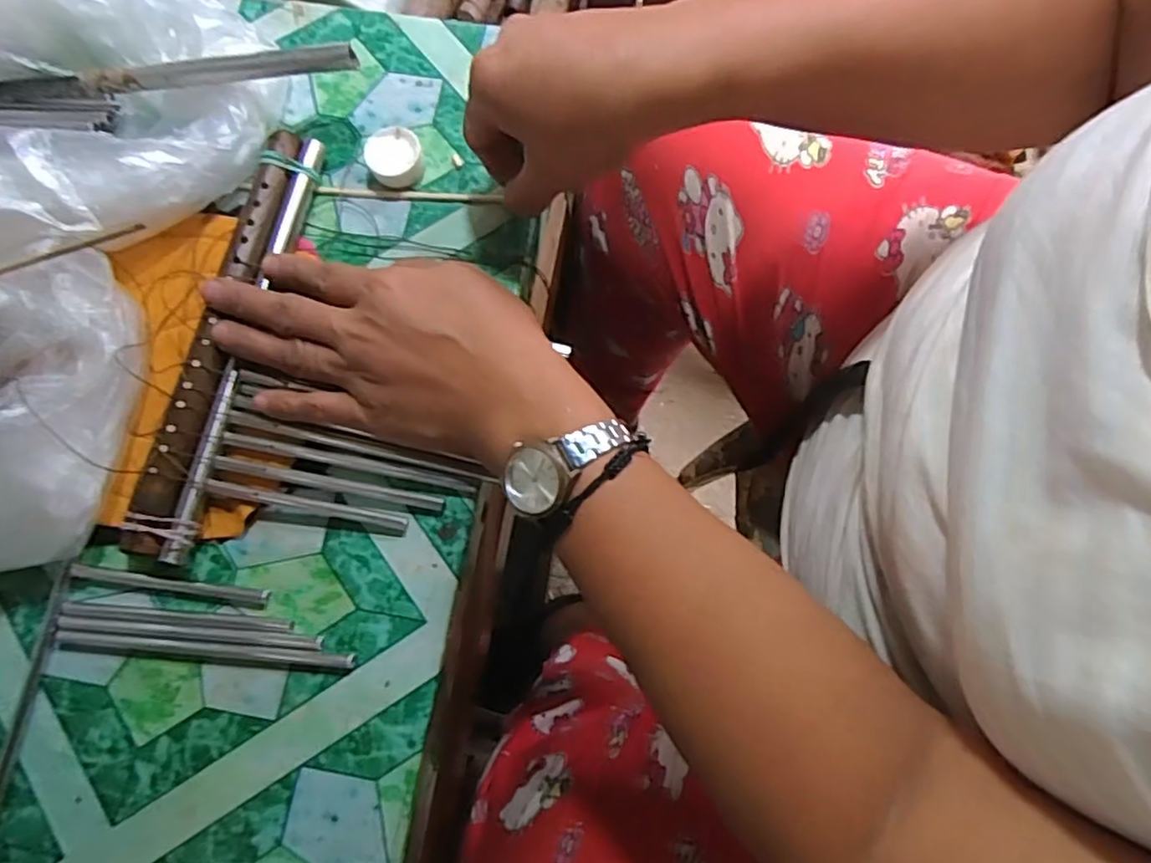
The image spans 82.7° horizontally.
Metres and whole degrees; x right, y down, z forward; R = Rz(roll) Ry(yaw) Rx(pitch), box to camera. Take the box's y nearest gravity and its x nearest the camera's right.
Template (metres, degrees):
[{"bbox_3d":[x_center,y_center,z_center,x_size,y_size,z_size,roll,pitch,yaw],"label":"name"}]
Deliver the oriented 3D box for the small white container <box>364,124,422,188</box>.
[{"bbox_3d":[-0.100,-0.152,0.364,0.030,0.013,0.034,-11,75,-1],"label":"small white container"}]

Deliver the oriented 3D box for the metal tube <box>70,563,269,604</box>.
[{"bbox_3d":[-0.195,0.073,0.314,0.094,0.006,0.007,7,75,3],"label":"metal tube"}]

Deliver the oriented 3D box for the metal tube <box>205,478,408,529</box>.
[{"bbox_3d":[-0.131,0.035,0.319,0.098,0.011,0.006,10,75,4],"label":"metal tube"}]

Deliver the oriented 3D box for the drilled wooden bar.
[{"bbox_3d":[-0.179,-0.054,0.329,0.020,0.009,0.227,10,75,4],"label":"drilled wooden bar"}]

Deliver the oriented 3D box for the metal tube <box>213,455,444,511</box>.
[{"bbox_3d":[-0.120,0.025,0.319,0.110,0.010,0.007,10,75,4],"label":"metal tube"}]

